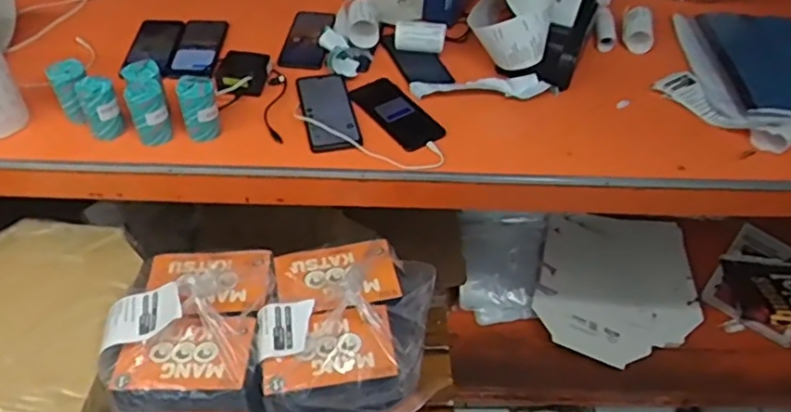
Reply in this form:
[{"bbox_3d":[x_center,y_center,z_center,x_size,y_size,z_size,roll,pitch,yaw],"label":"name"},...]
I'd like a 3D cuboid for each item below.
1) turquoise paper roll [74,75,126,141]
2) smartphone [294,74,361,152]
[{"bbox_3d":[-0.423,-0.142,0.928,0.050,0.084,0.040,-21,52,-20],"label":"turquoise paper roll"},{"bbox_3d":[-0.103,-0.149,0.983,0.076,0.010,0.164,-8,49,-9],"label":"smartphone"}]

